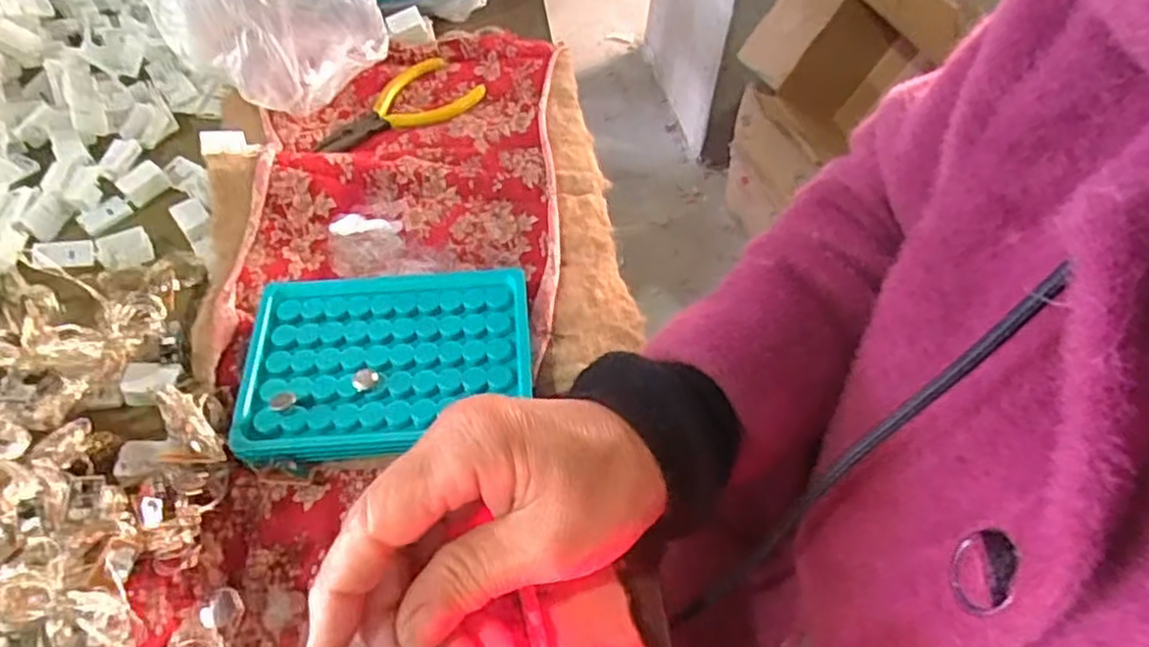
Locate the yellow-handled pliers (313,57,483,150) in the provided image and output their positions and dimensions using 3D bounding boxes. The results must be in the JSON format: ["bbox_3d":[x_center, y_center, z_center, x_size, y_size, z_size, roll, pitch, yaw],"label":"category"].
[{"bbox_3d":[-0.123,-0.148,0.484,0.117,0.006,0.062,-29,59,-22],"label":"yellow-handled pliers"}]

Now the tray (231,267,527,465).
[{"bbox_3d":[-0.089,0.017,0.348,0.133,0.022,0.094,-6,53,-7],"label":"tray"}]

